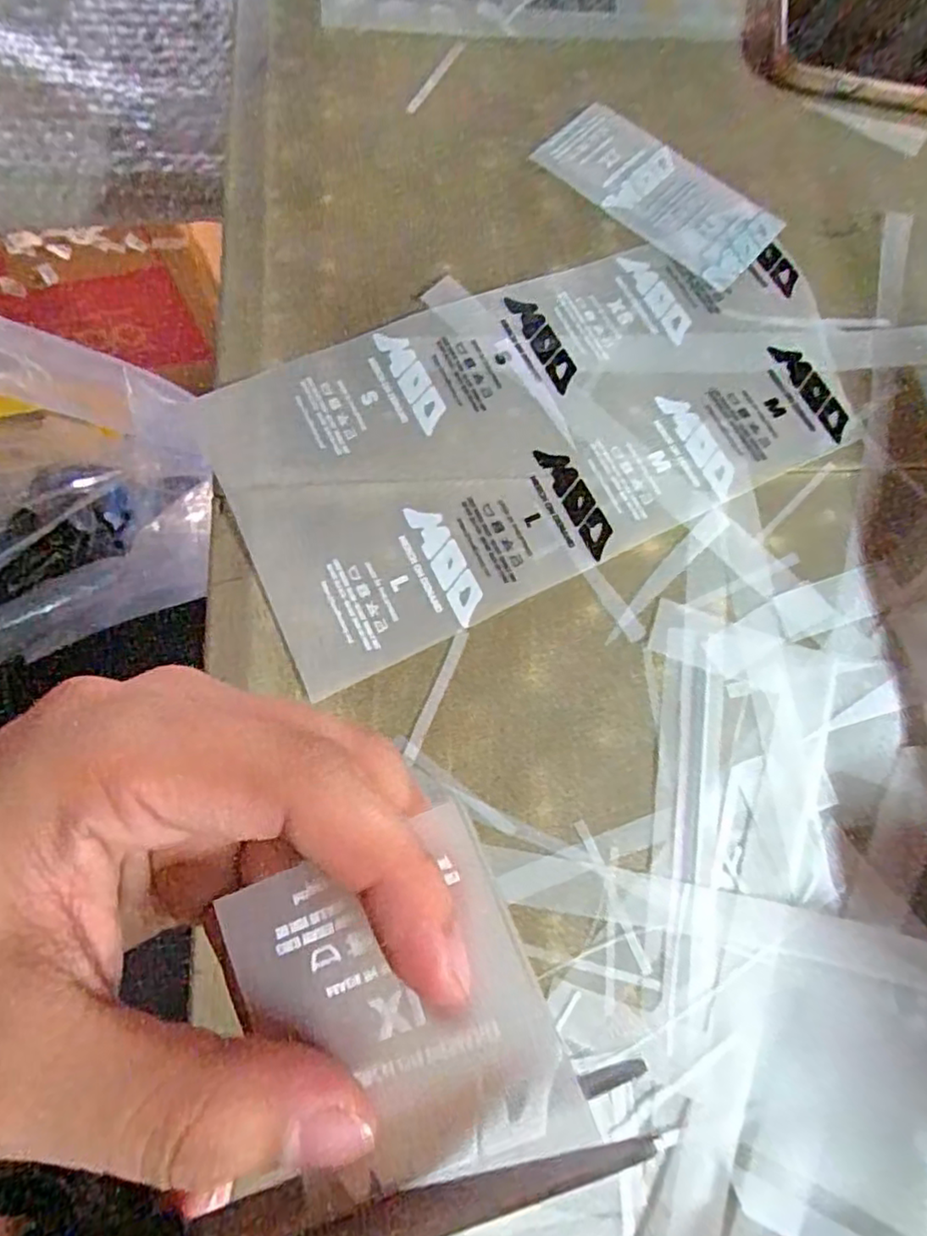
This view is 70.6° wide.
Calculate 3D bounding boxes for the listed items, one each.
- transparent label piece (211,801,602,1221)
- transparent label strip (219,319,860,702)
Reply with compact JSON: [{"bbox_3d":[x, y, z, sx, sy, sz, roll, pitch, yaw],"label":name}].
[{"bbox_3d":[-0.012,0.067,0.111,0.048,0.004,0.054,-24,75,4],"label":"transparent label piece"},{"bbox_3d":[0.036,-0.054,0.241,0.230,0.004,0.074,-24,78,-7],"label":"transparent label strip"}]

